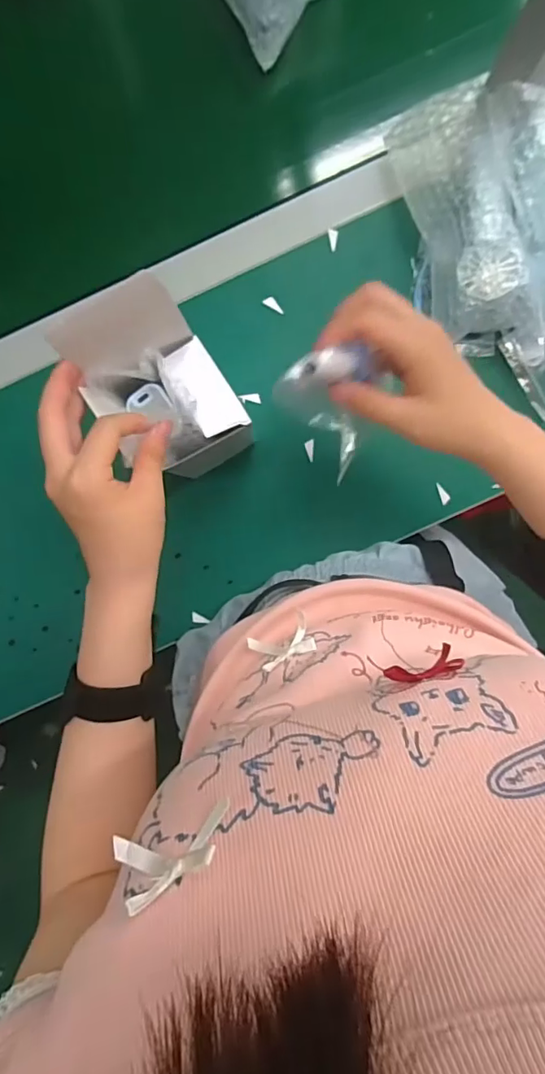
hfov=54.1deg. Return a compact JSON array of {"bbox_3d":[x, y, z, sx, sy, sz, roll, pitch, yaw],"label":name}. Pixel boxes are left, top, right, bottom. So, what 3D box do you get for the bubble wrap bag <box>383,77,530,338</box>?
[{"bbox_3d":[0.163,-0.279,0.474,0.077,0.071,0.200,-15,95,1],"label":"bubble wrap bag"}]

